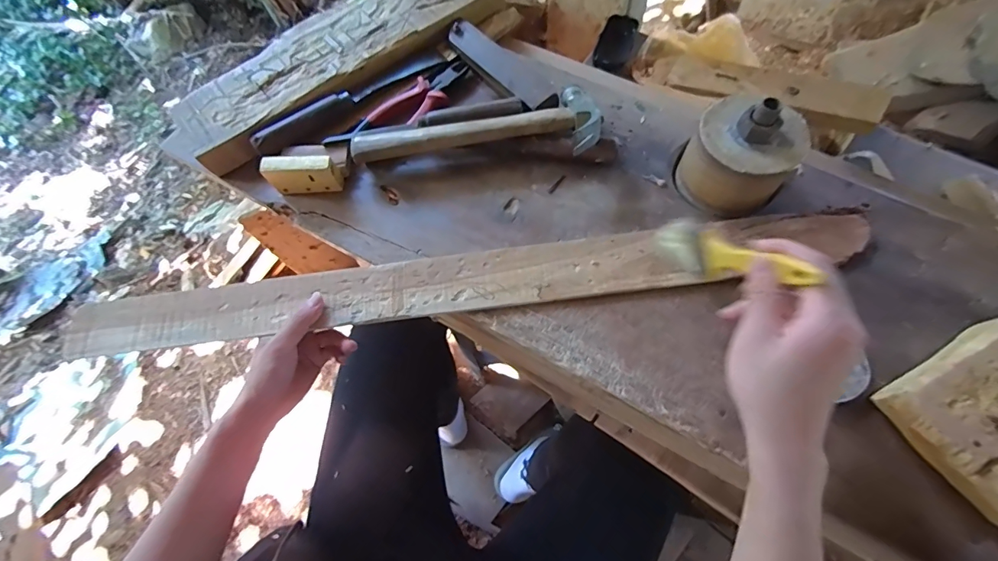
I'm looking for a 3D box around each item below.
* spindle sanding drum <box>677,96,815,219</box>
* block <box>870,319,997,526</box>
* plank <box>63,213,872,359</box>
[{"bbox_3d":[0.247,-0.130,0.441,0.097,0.103,0.093,-1,68,2],"label":"spindle sanding drum"},{"bbox_3d":[0.398,0.102,0.350,0.140,0.035,0.101,-38,71,-12],"label":"block"},{"bbox_3d":[-0.045,0.006,0.446,0.812,0.013,0.056,-7,68,2],"label":"plank"}]

